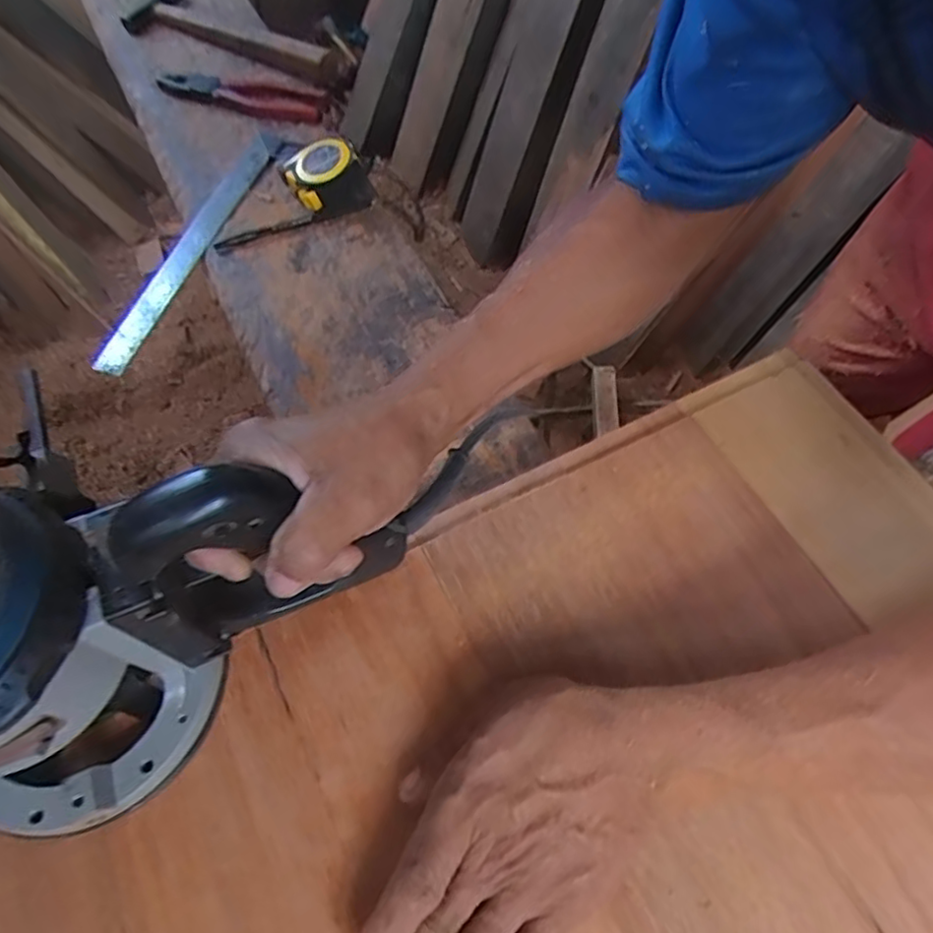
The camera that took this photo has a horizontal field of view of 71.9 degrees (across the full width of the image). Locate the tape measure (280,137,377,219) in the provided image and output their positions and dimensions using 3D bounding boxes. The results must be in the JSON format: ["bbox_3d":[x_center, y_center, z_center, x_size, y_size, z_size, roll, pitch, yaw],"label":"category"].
[{"bbox_3d":[-0.133,-0.279,0.619,0.076,0.042,0.066,-21,65,-12],"label":"tape measure"}]

